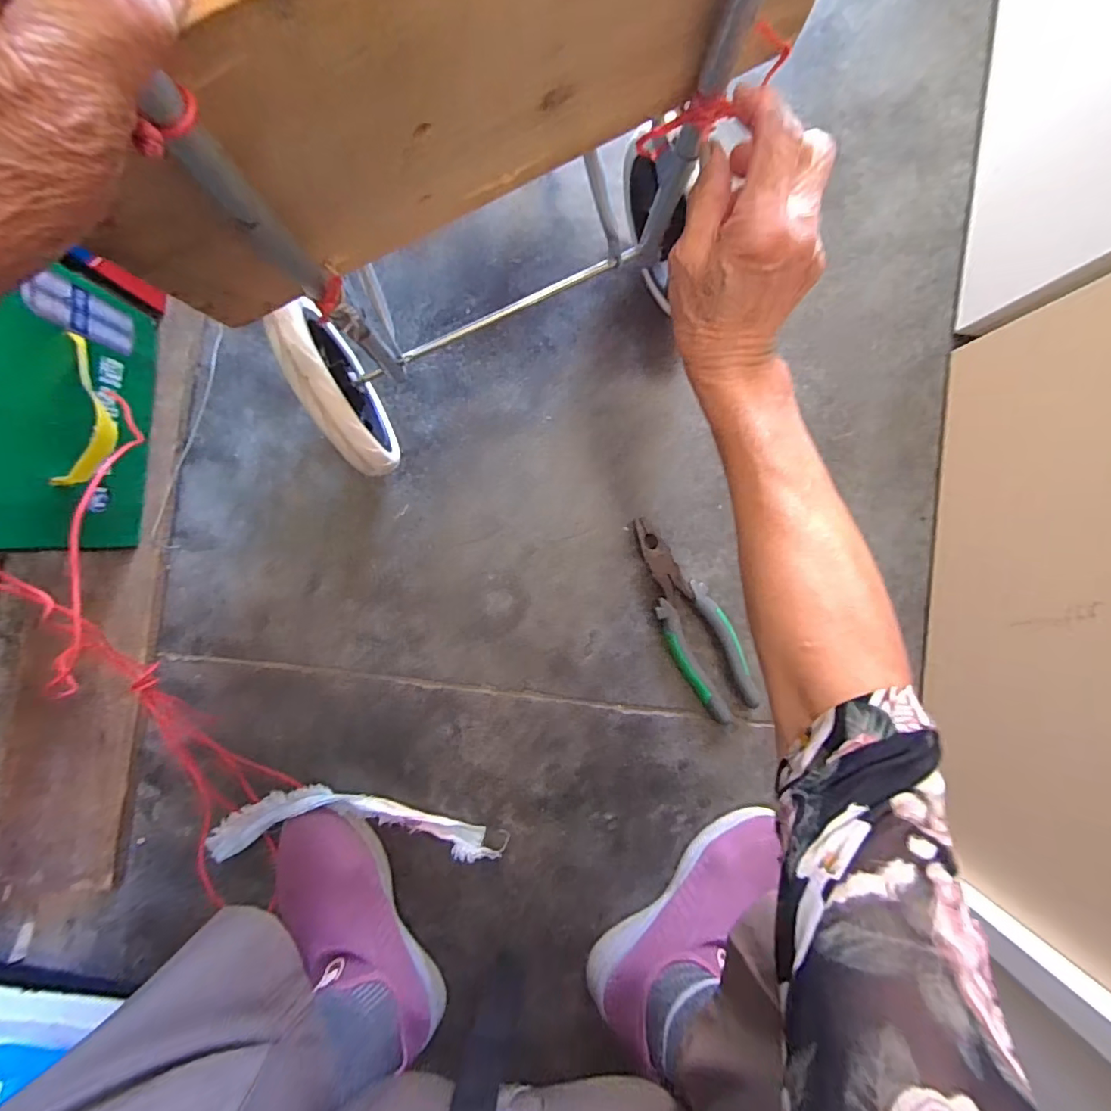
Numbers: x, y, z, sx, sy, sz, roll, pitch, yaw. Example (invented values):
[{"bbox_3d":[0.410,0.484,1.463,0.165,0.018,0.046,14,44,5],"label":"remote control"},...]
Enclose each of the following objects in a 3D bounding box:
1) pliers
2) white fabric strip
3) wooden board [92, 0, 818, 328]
[{"bbox_3d":[0.126,0.060,0.477,0.058,0.020,0.200,-29,92,-1],"label":"pliers"},{"bbox_3d":[-0.189,0.250,0.471,0.260,0.027,0.067,0,91,-2],"label":"white fabric strip"},{"bbox_3d":[-0.028,-0.204,0.205,0.340,0.151,0.021,-26,92,-1],"label":"wooden board"}]

